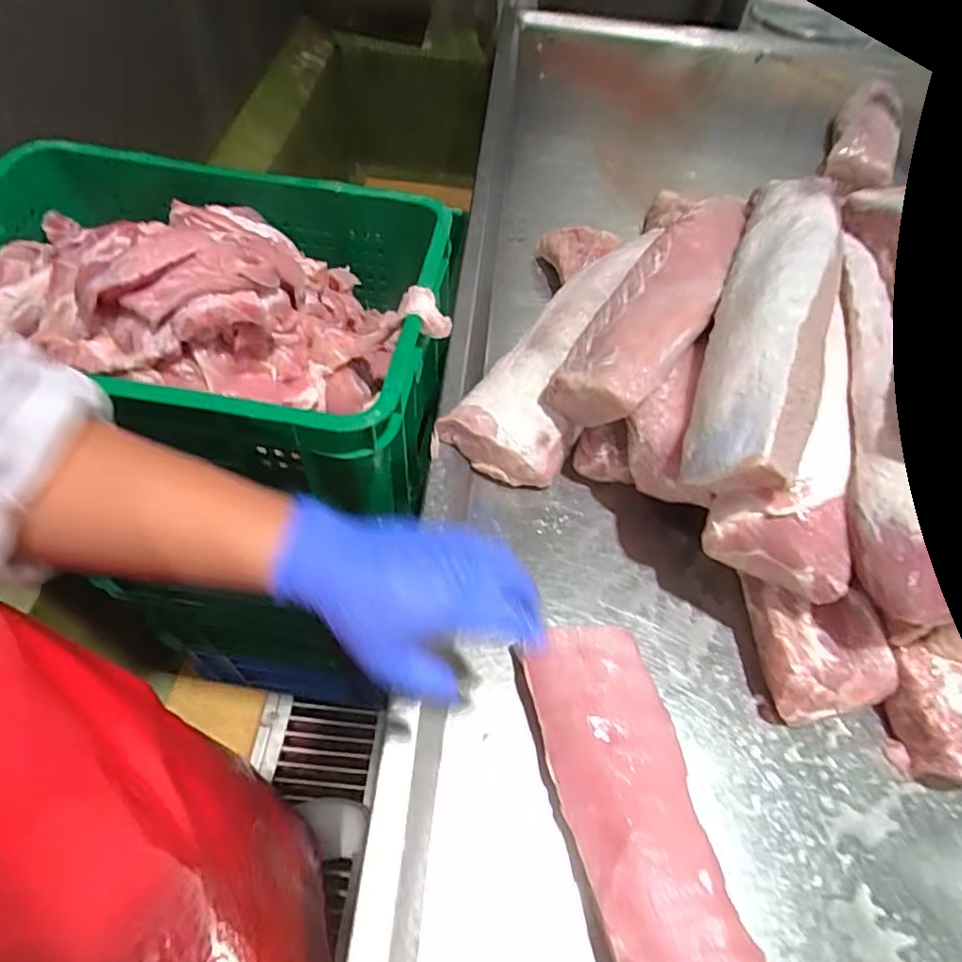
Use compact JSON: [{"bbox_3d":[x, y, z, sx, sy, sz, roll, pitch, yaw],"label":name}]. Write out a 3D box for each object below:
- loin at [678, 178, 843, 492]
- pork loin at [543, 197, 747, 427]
[{"bbox_3d":[0.318,-0.200,0.632,0.098,0.085,0.507,22,57,10],"label":"loin"},{"bbox_3d":[0.219,-0.216,0.711,0.118,0.084,0.404,28,58,14],"label":"pork loin"}]

